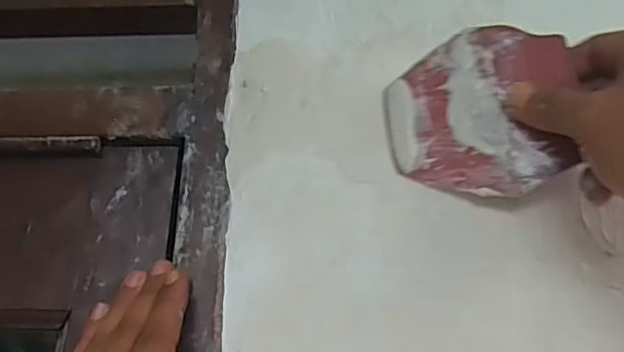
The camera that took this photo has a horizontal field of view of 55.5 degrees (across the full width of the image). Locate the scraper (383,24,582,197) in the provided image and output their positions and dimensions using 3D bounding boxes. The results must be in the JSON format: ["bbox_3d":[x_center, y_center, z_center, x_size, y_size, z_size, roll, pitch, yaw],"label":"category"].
[{"bbox_3d":[0.090,-0.037,0.327,0.097,0.093,0.009,-5,-23,18],"label":"scraper"}]

